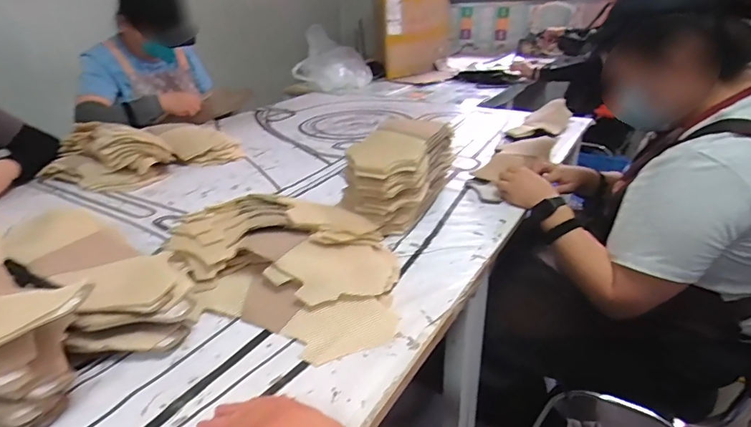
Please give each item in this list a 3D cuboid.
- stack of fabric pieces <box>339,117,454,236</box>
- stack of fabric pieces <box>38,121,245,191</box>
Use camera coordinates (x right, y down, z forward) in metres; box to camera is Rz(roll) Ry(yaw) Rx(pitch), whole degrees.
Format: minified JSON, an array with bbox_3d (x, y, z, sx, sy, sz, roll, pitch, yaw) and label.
[{"bbox_3d":[0.042,-0.076,0.844,0.146,0.179,0.278,12,30,24],"label":"stack of fabric pieces"},{"bbox_3d":[-0.582,-0.163,1.104,0.460,0.109,0.245,-14,30,-22],"label":"stack of fabric pieces"}]

